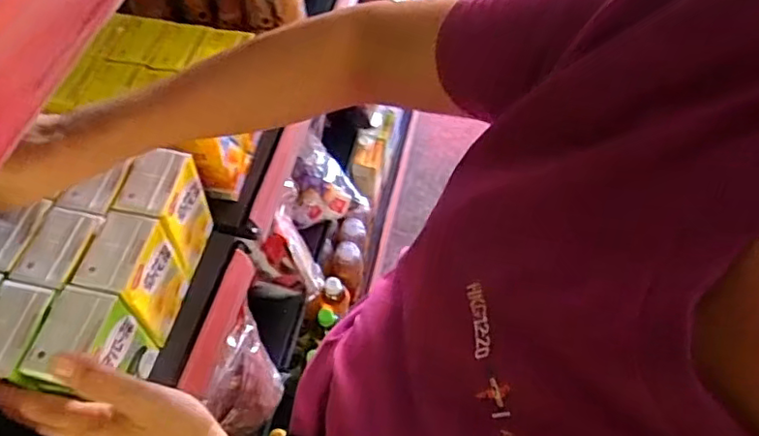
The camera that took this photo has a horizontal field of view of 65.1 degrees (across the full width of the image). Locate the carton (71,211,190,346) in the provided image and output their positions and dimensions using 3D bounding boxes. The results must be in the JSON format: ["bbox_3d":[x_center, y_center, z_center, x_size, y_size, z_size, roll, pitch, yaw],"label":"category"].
[{"bbox_3d":[-0.193,0.051,0.477,0.040,0.096,0.064,11,56,4],"label":"carton"}]

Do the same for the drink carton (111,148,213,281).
[{"bbox_3d":[-0.181,-0.003,0.511,0.045,0.097,0.066,9,56,3],"label":"drink carton"}]

